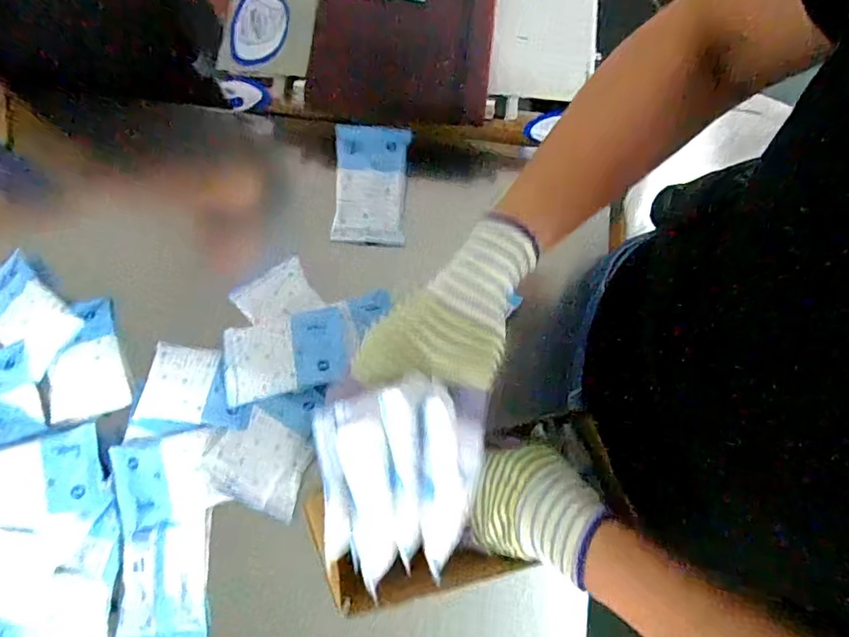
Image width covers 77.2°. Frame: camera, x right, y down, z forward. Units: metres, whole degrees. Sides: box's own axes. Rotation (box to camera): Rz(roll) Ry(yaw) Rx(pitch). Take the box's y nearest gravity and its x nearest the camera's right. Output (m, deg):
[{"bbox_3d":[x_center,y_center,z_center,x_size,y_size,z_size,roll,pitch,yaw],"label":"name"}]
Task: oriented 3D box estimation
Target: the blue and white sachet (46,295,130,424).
[{"bbox_3d":[-0.383,0.049,0.594,0.082,0.011,0.125,-19,78,-6],"label":"blue and white sachet"}]

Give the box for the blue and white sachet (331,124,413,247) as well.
[{"bbox_3d":[-0.063,-0.154,0.615,0.083,0.013,0.133,4,93,1],"label":"blue and white sachet"}]

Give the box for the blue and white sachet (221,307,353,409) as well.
[{"bbox_3d":[-0.149,0.037,0.562,0.137,0.023,0.082,-13,73,7],"label":"blue and white sachet"}]

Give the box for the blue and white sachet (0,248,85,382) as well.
[{"bbox_3d":[-0.451,-0.004,0.599,0.130,0.008,0.078,42,79,8],"label":"blue and white sachet"}]

